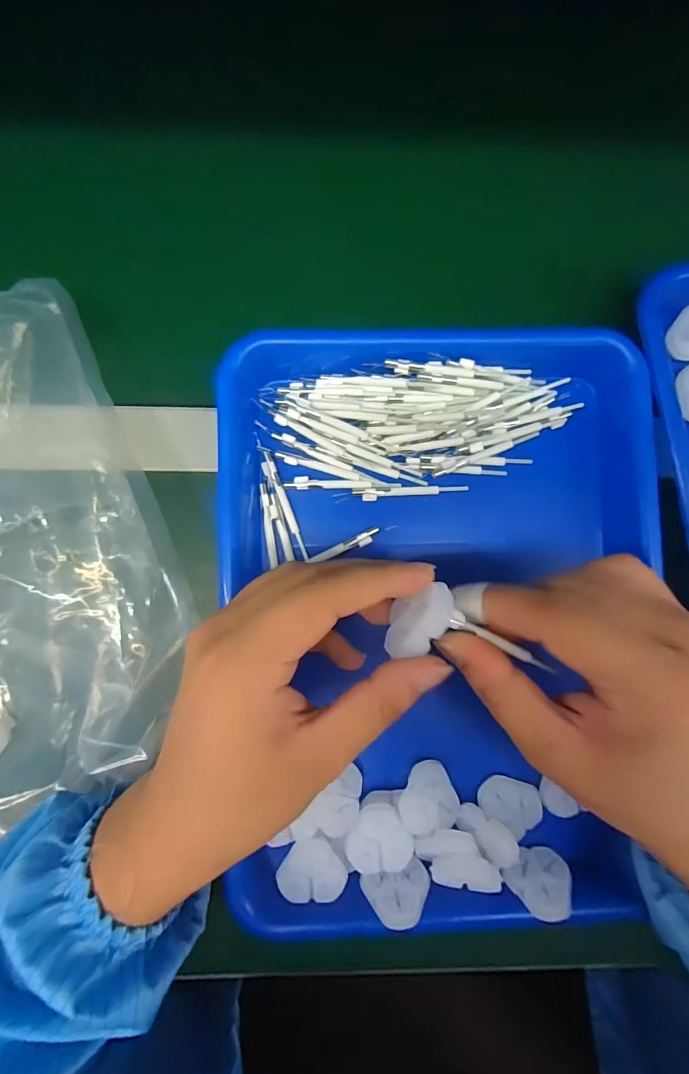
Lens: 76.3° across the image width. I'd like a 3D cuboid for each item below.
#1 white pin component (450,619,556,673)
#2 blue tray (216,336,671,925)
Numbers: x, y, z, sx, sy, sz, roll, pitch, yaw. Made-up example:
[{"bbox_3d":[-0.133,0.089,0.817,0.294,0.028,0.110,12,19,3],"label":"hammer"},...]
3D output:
[{"bbox_3d":[0.065,0.045,0.186,0.049,0.007,0.005,27,89,-8],"label":"white pin component"},{"bbox_3d":[0.056,0.042,0.251,0.242,0.032,0.337,-1,90,-1],"label":"blue tray"}]

